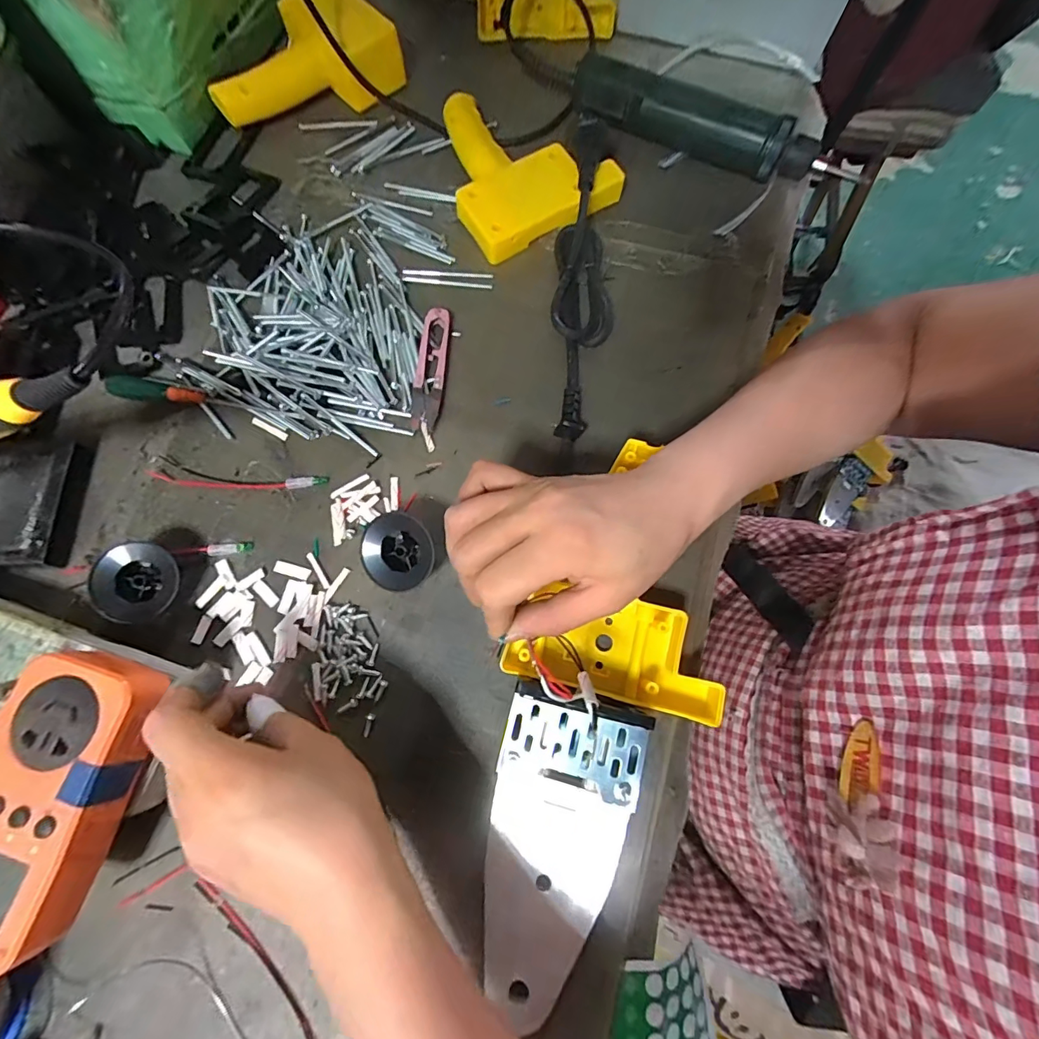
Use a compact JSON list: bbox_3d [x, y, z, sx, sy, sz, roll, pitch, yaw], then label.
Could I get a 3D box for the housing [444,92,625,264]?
[{"bbox_3d":[-0.009,-0.300,0.390,0.122,0.028,0.153,-32,77,-9],"label":"housing"}]

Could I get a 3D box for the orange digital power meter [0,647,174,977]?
[{"bbox_3d":[-0.229,0.133,0.224,0.070,0.023,0.126,19,76,6],"label":"orange digital power meter"}]

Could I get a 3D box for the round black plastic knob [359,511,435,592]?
[{"bbox_3d":[-0.076,0.022,0.294,0.043,0.029,0.046,0,74,0],"label":"round black plastic knob"}]

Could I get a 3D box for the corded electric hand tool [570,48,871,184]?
[{"bbox_3d":[0.158,-0.332,0.386,0.243,0.041,0.030,30,76,8],"label":"corded electric hand tool"}]

